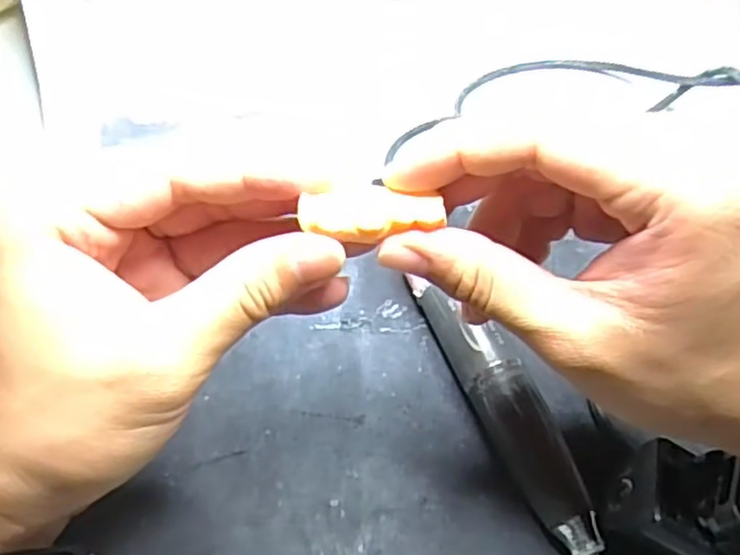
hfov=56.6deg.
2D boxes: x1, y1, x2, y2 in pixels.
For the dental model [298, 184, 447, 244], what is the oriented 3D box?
[{"bbox_3d":[0.001,-0.018,0.192,0.038,0.010,0.014,1,58,2],"label":"dental model"}]

